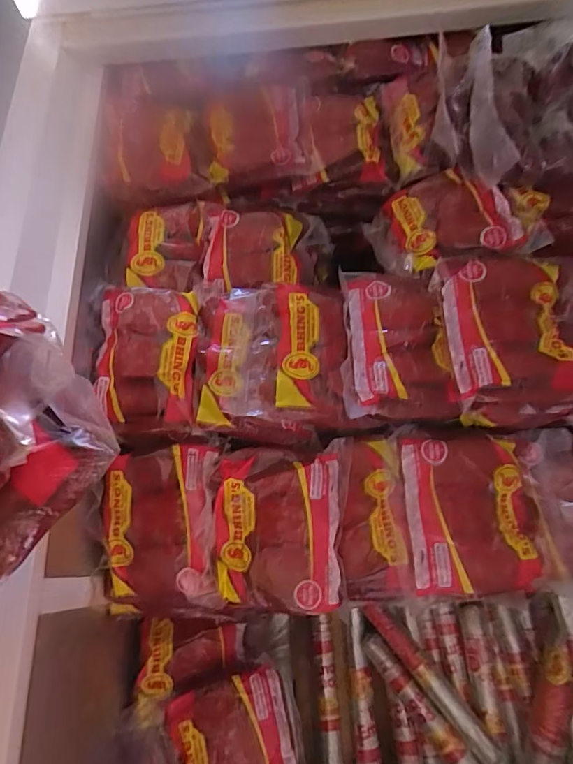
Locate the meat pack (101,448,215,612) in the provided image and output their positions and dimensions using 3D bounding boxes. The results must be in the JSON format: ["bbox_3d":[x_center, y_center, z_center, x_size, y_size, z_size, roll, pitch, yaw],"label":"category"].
[{"bbox_3d":[-0.107,0.127,0.364,0.096,0.024,0.138,-4,82,8],"label":"meat pack"}]

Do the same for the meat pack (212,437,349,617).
[{"bbox_3d":[-0.008,0.118,0.356,0.101,0.026,0.127,-1,67,6],"label":"meat pack"}]

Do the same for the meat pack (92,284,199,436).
[{"bbox_3d":[-0.124,-0.022,0.388,0.093,0.038,0.134,-5,67,4],"label":"meat pack"}]

